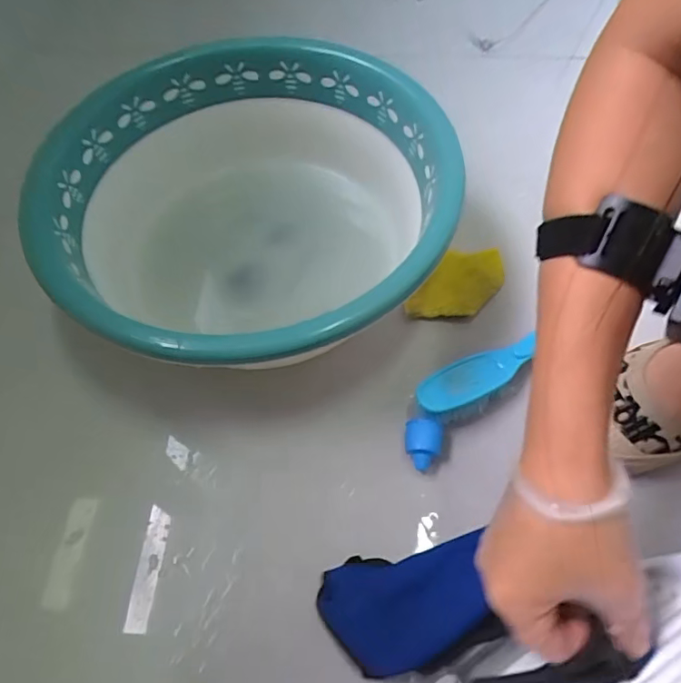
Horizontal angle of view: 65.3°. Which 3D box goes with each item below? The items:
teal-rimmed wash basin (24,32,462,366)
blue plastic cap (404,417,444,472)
[{"bbox_3d":[-0.080,-0.118,0.518,0.356,0.144,0.362,-1,60,1],"label":"teal-rimmed wash basin"},{"bbox_3d":[0.070,0.090,0.454,0.030,0.038,0.038,3,61,6],"label":"blue plastic cap"}]

